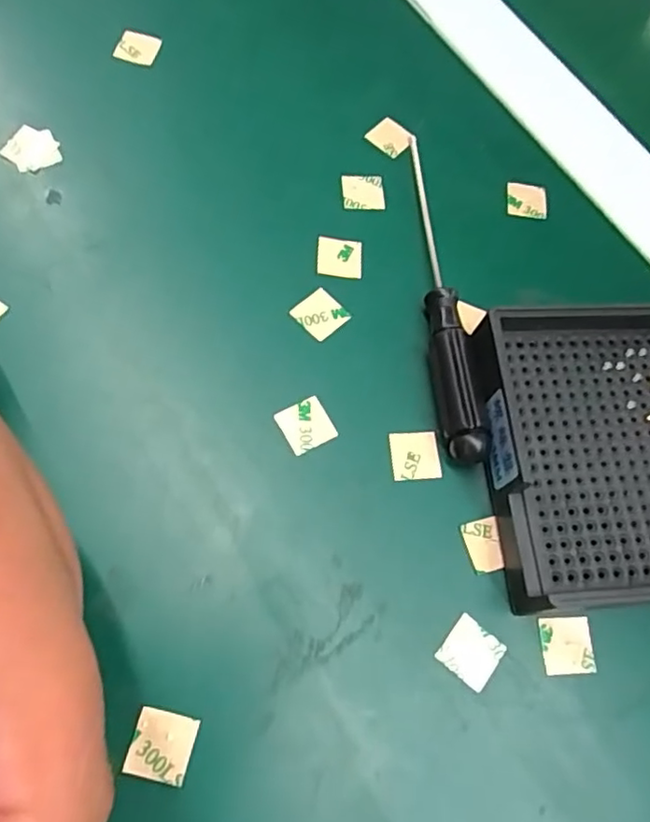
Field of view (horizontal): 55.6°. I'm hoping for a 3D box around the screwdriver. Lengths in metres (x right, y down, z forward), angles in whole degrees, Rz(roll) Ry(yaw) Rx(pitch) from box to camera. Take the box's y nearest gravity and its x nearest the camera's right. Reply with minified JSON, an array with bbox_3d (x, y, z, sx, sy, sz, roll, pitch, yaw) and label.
[{"bbox_3d":[0.039,-0.045,0.211,0.010,0.012,0.128,-1,68,-8],"label":"screwdriver"}]

